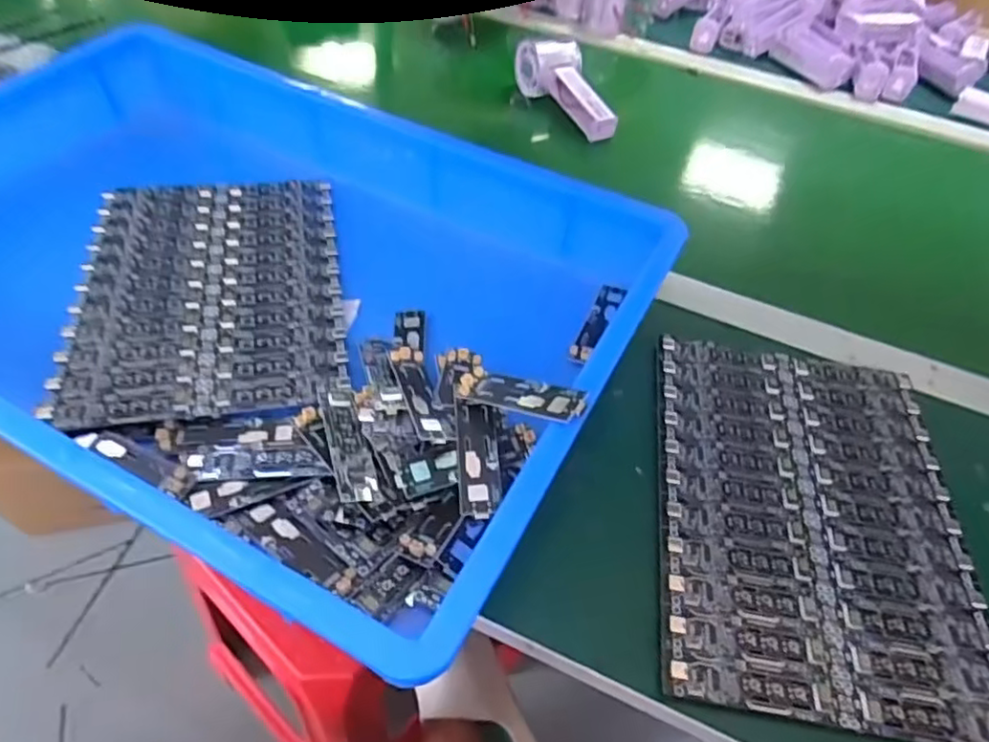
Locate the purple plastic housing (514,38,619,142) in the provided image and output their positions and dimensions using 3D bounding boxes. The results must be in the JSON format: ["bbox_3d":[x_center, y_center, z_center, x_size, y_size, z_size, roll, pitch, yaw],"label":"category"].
[{"bbox_3d":[0.079,-0.317,0.707,0.063,0.060,0.138,-15,54,-16],"label":"purple plastic housing"}]

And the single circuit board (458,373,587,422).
[{"bbox_3d":[0.014,0.014,0.375,0.088,0.006,0.025,10,45,41],"label":"single circuit board"}]

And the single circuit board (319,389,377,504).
[{"bbox_3d":[-0.088,0.042,0.384,0.023,0.005,0.084,-2,45,-25],"label":"single circuit board"}]

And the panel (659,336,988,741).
[{"bbox_3d":[0.198,0.083,0.406,0.184,0.008,0.254,9,51,3],"label":"panel"}]

